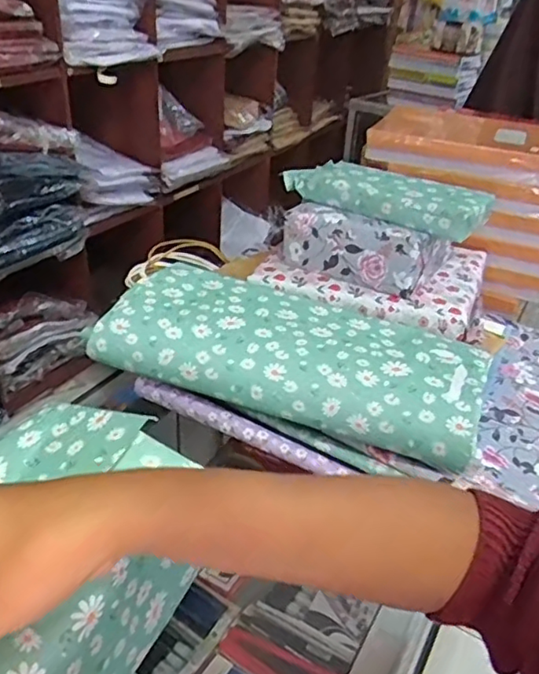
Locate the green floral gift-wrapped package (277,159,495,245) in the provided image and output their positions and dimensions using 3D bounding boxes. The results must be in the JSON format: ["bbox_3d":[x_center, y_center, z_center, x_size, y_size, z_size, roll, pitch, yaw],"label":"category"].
[{"bbox_3d":[0.122,-0.147,0.617,0.200,0.033,0.073,23,37,25],"label":"green floral gift-wrapped package"}]

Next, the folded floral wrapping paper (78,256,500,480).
[{"bbox_3d":[0.020,0.011,0.533,0.330,0.039,0.143,16,34,15],"label":"folded floral wrapping paper"}]

